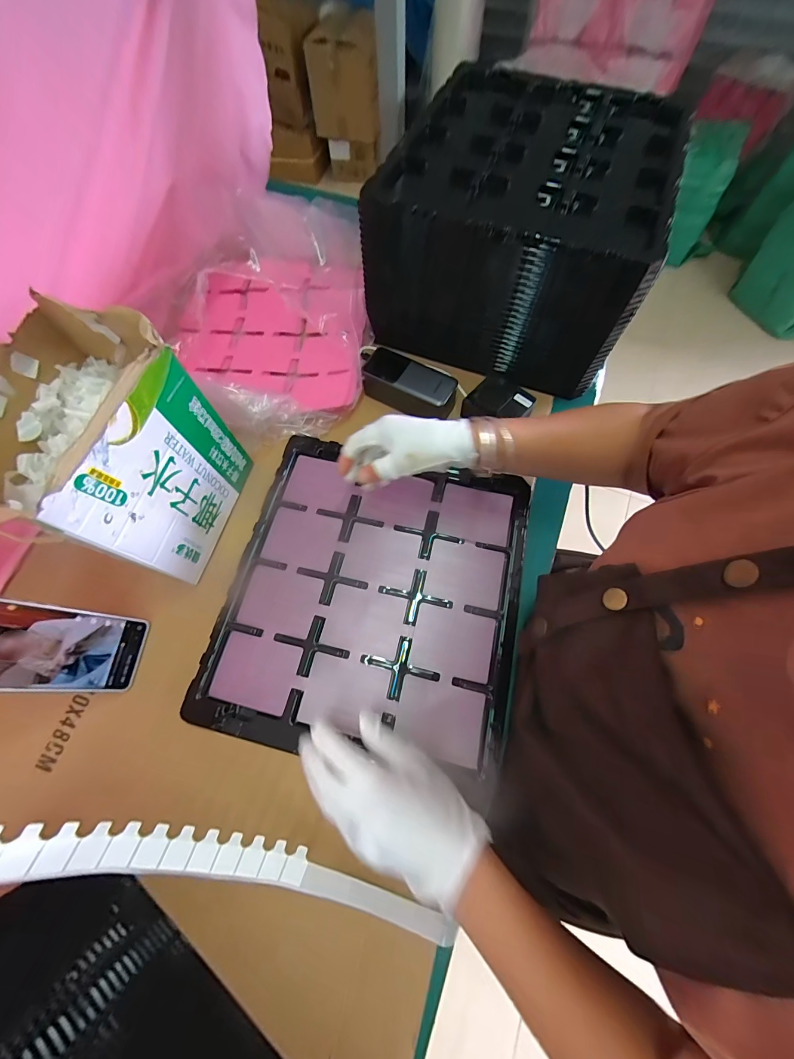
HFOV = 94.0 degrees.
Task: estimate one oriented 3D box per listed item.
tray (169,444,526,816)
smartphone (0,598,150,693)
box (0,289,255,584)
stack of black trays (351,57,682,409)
[{"bbox_3d":[-0.027,0.071,0.442,0.330,0.015,0.352,12,71,7],"label":"tray"},{"bbox_3d":[-0.340,0.117,0.364,0.008,0.165,0.077,-5,67,32],"label":"smartphone"},{"bbox_3d":[-0.299,-0.070,0.393,0.159,0.223,0.188,13,71,7],"label":"box"},{"bbox_3d":[0.175,-0.443,0.540,0.337,0.199,0.379,19,72,9],"label":"stack of black trays"}]

